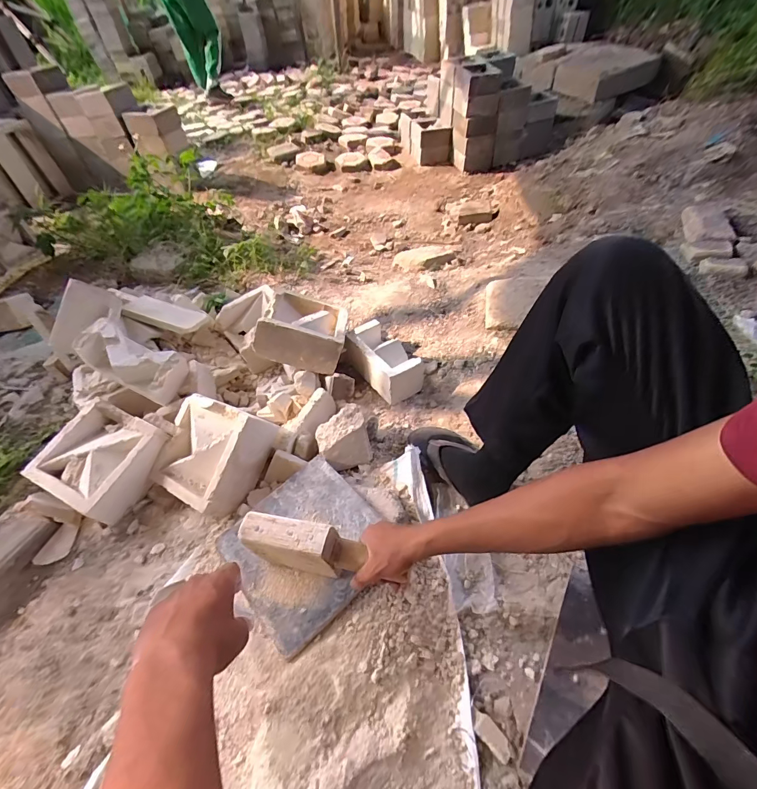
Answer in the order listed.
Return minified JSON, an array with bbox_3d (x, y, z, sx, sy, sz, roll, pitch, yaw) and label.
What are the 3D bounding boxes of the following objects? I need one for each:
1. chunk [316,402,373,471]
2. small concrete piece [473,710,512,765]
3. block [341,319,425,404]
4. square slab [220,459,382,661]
[{"bbox_3d":[-0.076,0.091,0.816,0.102,0.074,0.103,-16,50,-8],"label":"chunk"},{"bbox_3d":[0.155,0.466,0.528,0.057,0.011,0.026,35,60,30],"label":"small concrete piece"},{"bbox_3d":[0.015,-0.103,0.987,0.131,0.090,0.223,-30,53,-20],"label":"block"},{"bbox_3d":[-0.124,0.253,0.669,0.244,0.020,0.241,-37,55,-24],"label":"square slab"}]

